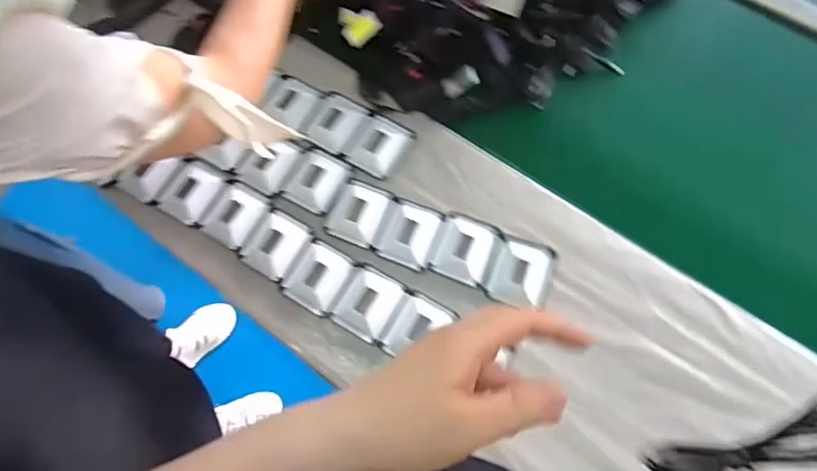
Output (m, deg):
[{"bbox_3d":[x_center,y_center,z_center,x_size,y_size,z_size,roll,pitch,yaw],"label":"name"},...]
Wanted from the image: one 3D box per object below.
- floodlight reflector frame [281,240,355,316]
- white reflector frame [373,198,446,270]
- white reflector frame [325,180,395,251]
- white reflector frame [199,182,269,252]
[{"bbox_3d":[-0.107,0.048,0.677,0.066,0.016,0.074,31,74,14],"label":"floodlight reflector frame"},{"bbox_3d":[0.001,-0.004,0.674,0.069,0.010,0.075,20,71,11],"label":"white reflector frame"},{"bbox_3d":[-0.059,-0.029,0.700,0.067,0.012,0.078,21,72,11],"label":"white reflector frame"},{"bbox_3d":[-0.214,-0.026,0.700,0.068,0.022,0.074,26,73,13],"label":"white reflector frame"}]

